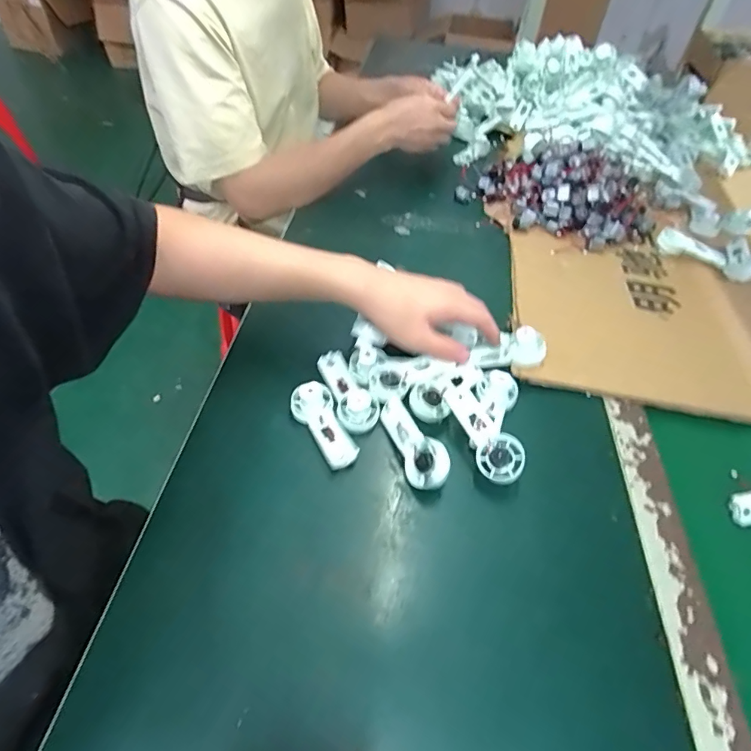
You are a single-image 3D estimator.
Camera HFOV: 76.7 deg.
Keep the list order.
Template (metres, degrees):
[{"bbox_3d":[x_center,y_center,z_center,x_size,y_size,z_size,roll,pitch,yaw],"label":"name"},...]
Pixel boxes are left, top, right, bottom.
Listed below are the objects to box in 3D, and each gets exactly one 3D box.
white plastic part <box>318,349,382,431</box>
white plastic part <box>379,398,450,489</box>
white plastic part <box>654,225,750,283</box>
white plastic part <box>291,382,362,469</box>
[{"bbox_3d":[-0.029,0.011,0.467,0.037,0.023,0.095,-19,53,-21],"label":"white plastic part"},{"bbox_3d":[0.031,0.059,0.424,0.042,0.012,0.092,-46,51,11],"label":"white plastic part"},{"bbox_3d":[0.471,-0.178,0.668,0.129,0.025,0.083,35,54,23],"label":"white plastic part"},{"bbox_3d":[-0.047,0.044,0.433,0.038,0.025,0.089,-18,53,-20],"label":"white plastic part"}]

